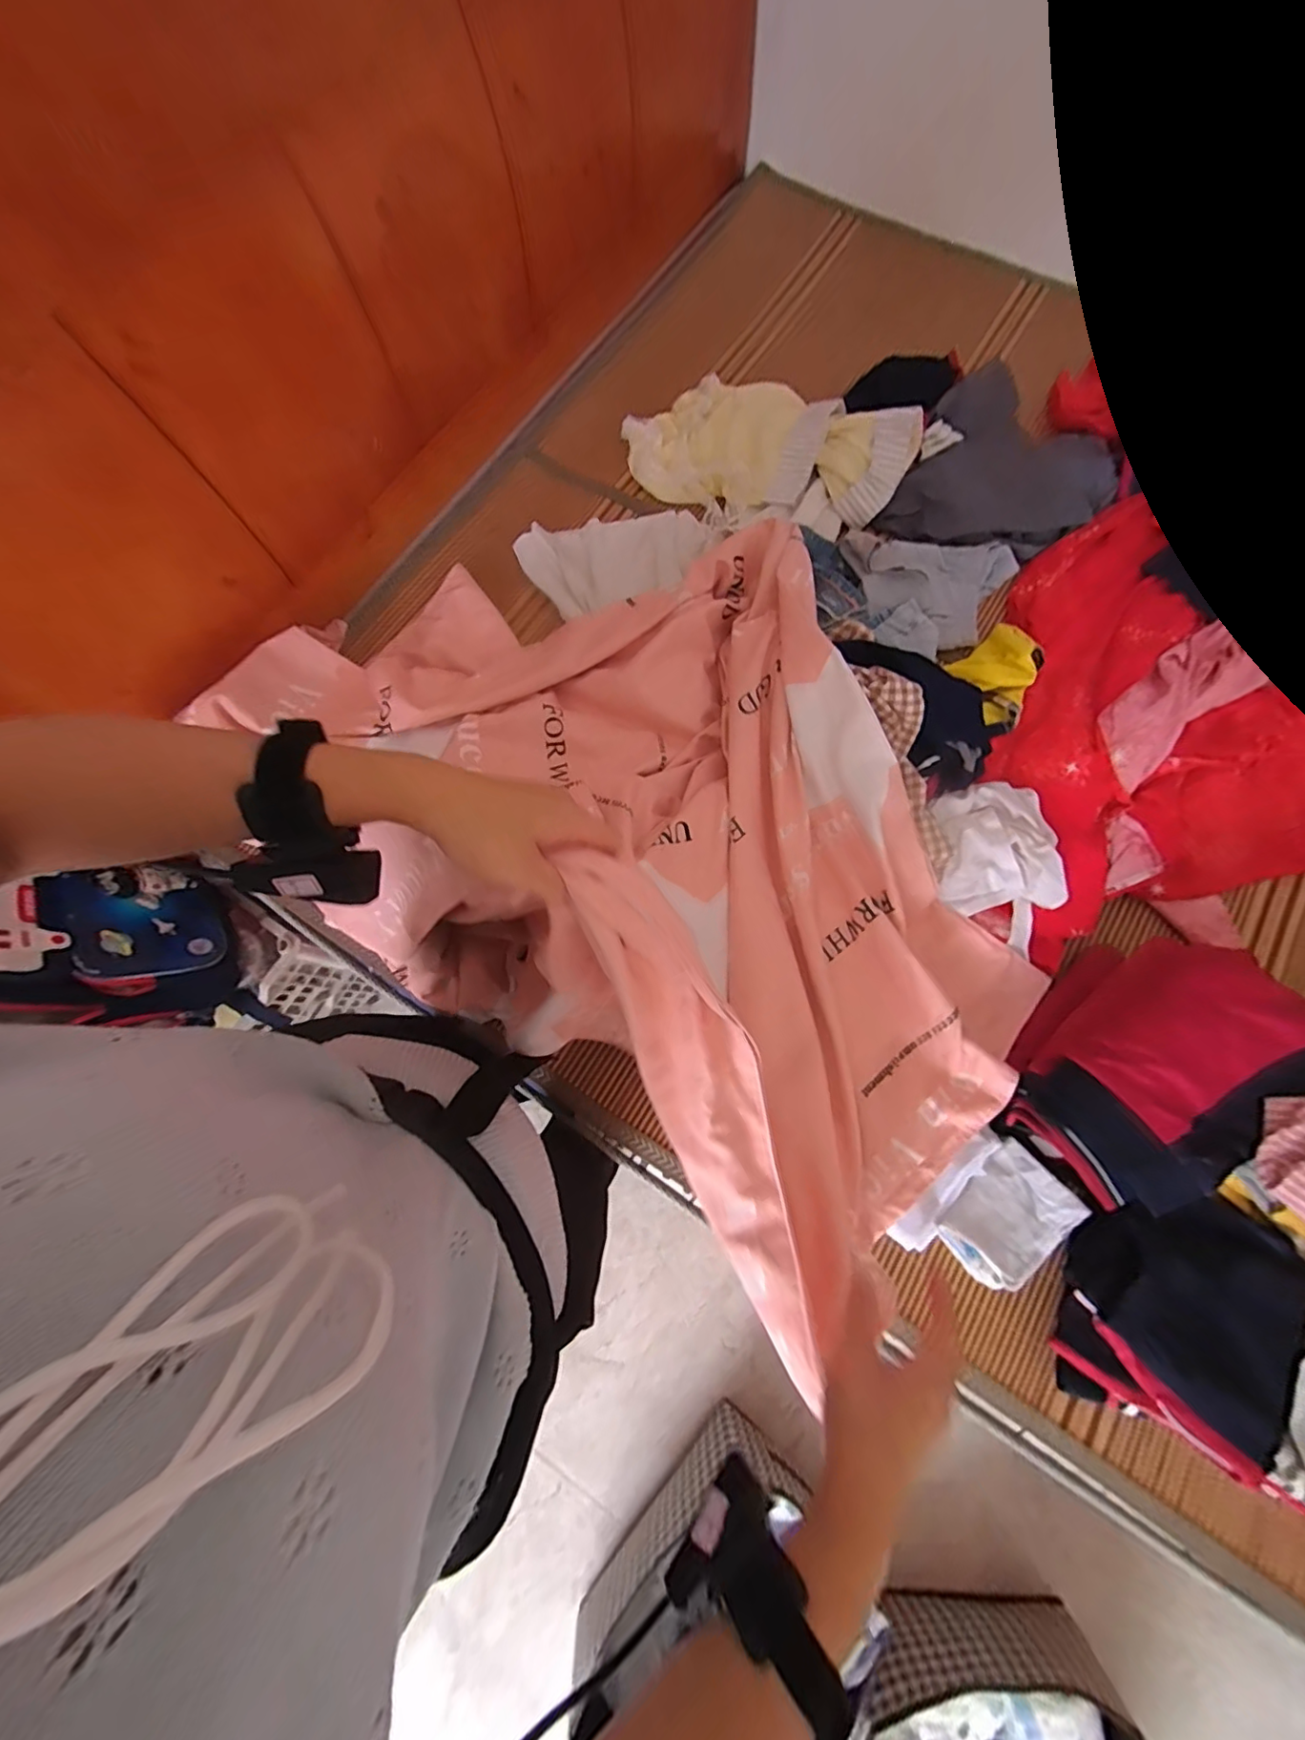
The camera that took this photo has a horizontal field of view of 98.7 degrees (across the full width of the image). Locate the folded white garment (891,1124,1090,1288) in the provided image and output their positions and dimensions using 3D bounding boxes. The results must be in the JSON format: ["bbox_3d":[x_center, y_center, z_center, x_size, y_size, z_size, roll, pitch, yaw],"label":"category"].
[{"bbox_3d":[0.401,0.414,0.660,0.187,0.041,0.148,-42,77,-10],"label":"folded white garment"}]

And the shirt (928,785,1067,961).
[{"bbox_3d":[0.470,-0.014,0.765,0.174,0.060,0.215,-11,74,-2],"label":"shirt"}]

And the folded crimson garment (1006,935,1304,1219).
[{"bbox_3d":[0.566,0.228,0.636,0.258,0.183,0.178,-44,77,-10],"label":"folded crimson garment"}]

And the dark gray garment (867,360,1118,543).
[{"bbox_3d":[0.629,-0.703,0.982,0.318,0.053,0.442,28,77,9],"label":"dark gray garment"}]

